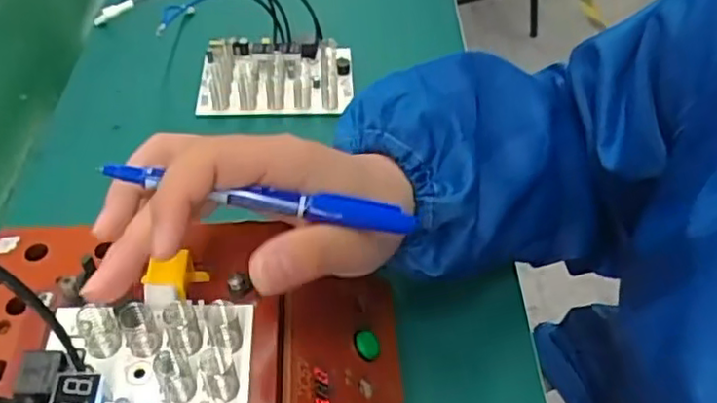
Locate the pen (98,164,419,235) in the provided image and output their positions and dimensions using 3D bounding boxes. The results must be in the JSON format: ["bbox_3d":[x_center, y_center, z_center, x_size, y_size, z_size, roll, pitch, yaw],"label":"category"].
[{"bbox_3d":[-0.043,-0.001,0.272,0.126,0.007,0.010,9,47,-7],"label":"pen"}]

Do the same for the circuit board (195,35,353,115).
[{"bbox_3d":[-0.069,-0.107,0.547,0.128,0.031,0.088,-7,48,-6],"label":"circuit board"}]

